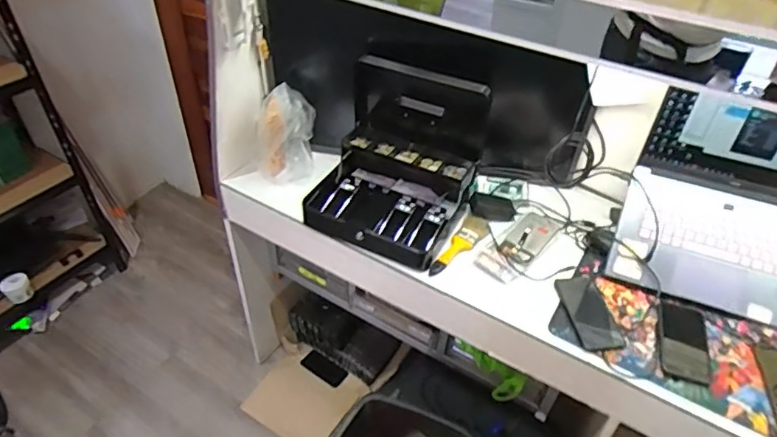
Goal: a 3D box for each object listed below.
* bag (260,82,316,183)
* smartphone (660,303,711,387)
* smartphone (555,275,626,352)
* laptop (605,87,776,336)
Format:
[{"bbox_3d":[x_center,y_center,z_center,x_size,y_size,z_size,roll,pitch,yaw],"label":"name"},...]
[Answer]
[{"bbox_3d":[-0.238,-0.202,1.197,0.128,0.183,0.121,-2,41,-4],"label":"bag"},{"bbox_3d":[0.536,0.220,0.943,0.078,0.009,0.169,14,43,13],"label":"smartphone"},{"bbox_3d":[0.381,0.176,0.992,0.086,0.011,0.181,-4,42,-7],"label":"smartphone"},{"bbox_3d":[0.646,-0.013,0.966,0.360,0.344,0.198,18,44,17],"label":"laptop"}]

